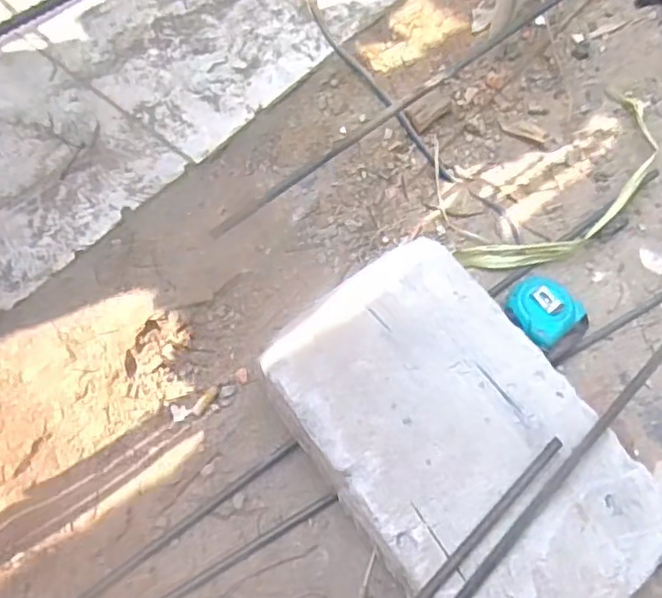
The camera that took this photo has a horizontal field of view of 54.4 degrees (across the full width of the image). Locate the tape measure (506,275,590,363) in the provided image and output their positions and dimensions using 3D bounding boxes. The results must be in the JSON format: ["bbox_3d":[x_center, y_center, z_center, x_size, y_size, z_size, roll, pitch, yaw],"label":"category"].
[{"bbox_3d":[0.217,0.015,0.654,0.078,0.035,0.083,-37,68,-19],"label":"tape measure"}]

